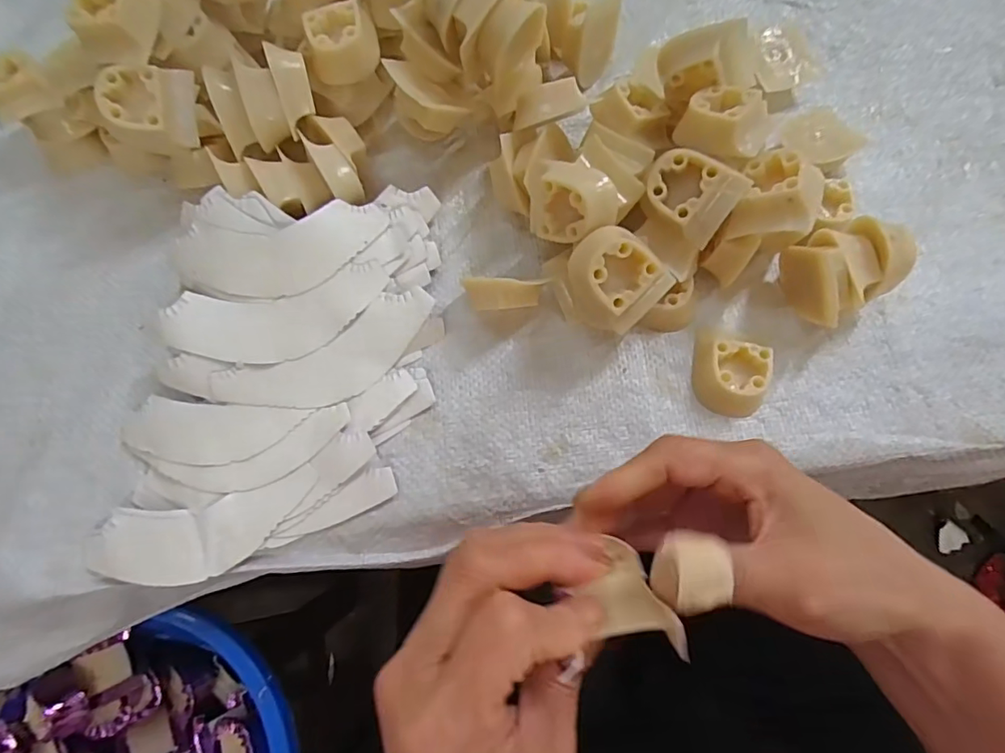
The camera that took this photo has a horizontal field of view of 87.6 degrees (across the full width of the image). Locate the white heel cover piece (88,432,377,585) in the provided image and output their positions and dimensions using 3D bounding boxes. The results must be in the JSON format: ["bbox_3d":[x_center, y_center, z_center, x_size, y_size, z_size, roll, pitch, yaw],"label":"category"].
[{"bbox_3d":[-0.129,0.070,0.257,0.141,0.009,0.042,-18,74,-4],"label":"white heel cover piece"}]

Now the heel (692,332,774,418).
[{"bbox_3d":[0.118,0.001,0.272,0.036,0.018,0.039,5,74,3],"label":"heel"}]

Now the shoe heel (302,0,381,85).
[{"bbox_3d":[-0.088,-0.182,0.287,0.037,0.022,0.031,-13,75,-3],"label":"shoe heel"}]

